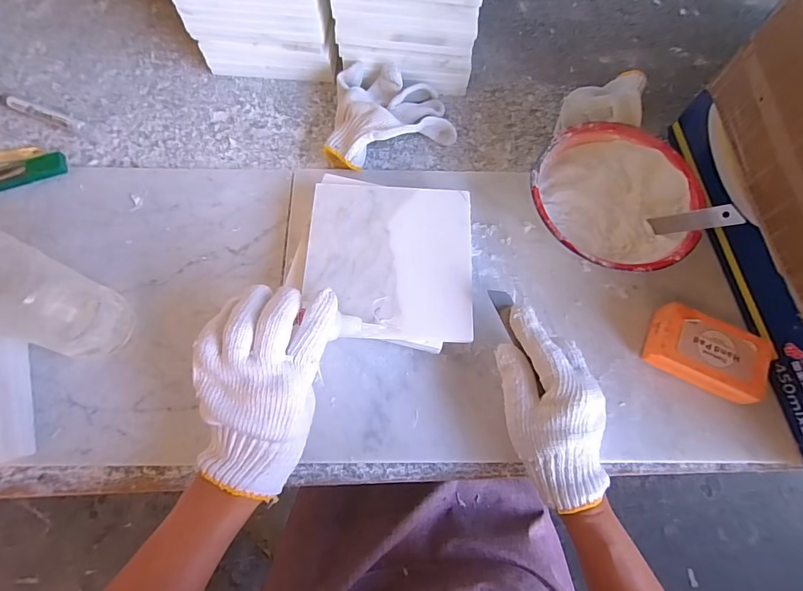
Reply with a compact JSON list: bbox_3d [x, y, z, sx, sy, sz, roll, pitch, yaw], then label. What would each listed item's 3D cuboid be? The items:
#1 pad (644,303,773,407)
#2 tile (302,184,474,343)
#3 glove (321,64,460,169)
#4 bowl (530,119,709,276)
[{"bbox_3d":[0.281,0.056,0.387,0.098,0.036,0.064,24,70,7],"label":"pad"},{"bbox_3d":[-0.010,-0.036,0.389,0.150,0.007,0.149,3,69,-1],"label":"tile"},{"bbox_3d":[-0.025,-0.213,0.479,0.155,0.050,0.123,-23,71,-11],"label":"glove"},{"bbox_3d":[0.210,-0.093,0.432,0.158,0.051,0.160,1,69,-2],"label":"bowl"}]

